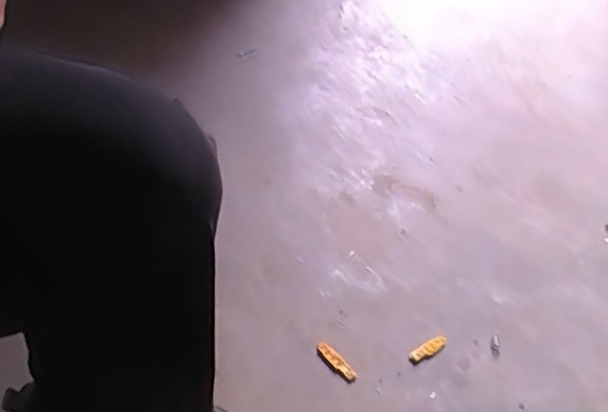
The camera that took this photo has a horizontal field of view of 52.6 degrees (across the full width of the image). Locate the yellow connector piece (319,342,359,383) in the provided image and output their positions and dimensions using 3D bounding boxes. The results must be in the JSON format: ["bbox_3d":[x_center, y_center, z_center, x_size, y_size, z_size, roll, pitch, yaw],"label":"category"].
[{"bbox_3d":[0.043,0.201,0.799,0.018,0.007,0.067,-27,59,-32],"label":"yellow connector piece"}]

